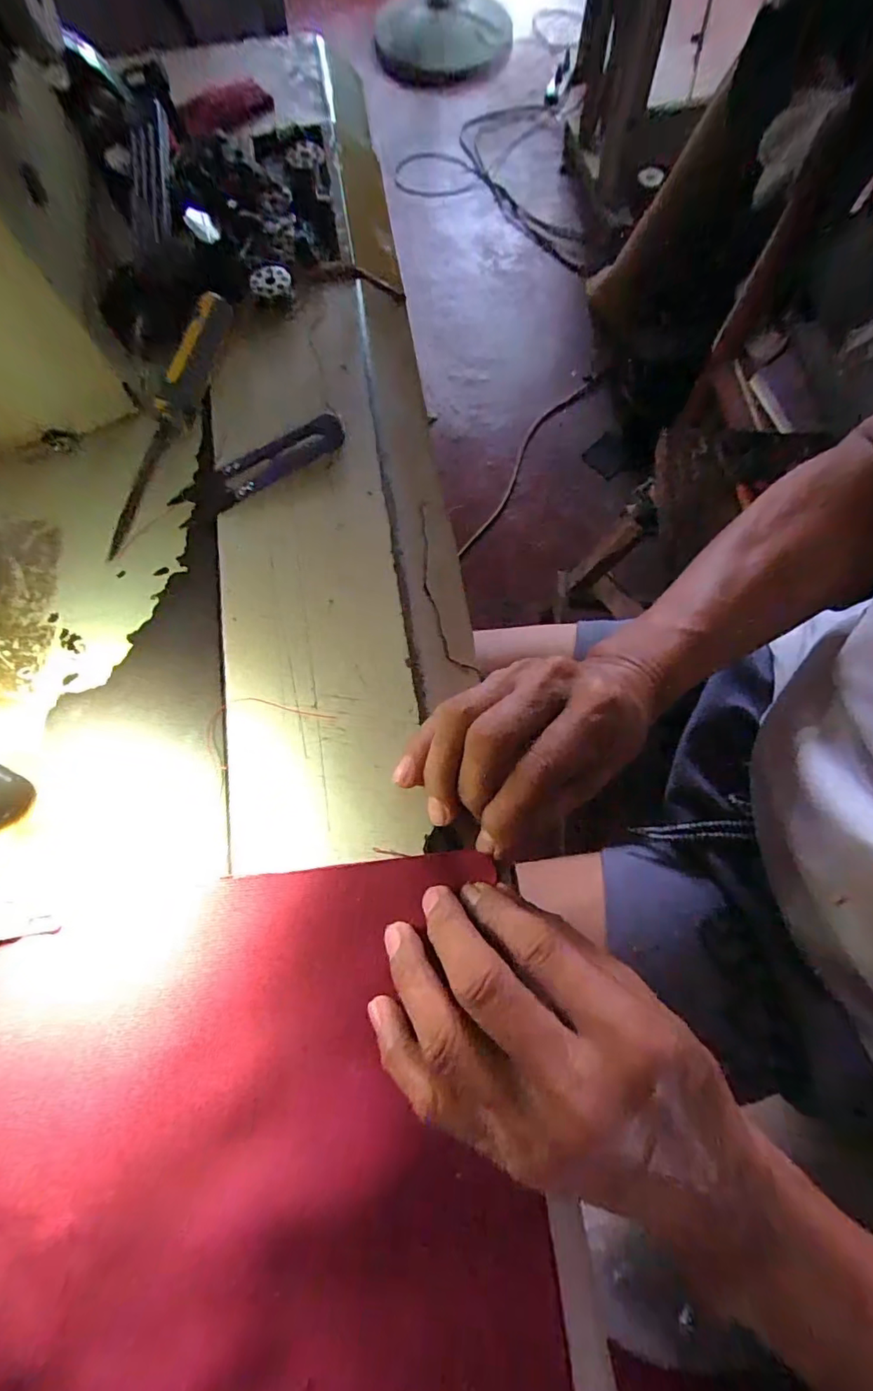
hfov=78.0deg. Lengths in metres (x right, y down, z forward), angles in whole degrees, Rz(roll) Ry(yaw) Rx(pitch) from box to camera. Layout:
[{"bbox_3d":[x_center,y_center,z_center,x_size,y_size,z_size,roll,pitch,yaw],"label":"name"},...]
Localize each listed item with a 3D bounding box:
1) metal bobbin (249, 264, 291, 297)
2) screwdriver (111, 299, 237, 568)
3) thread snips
[{"bbox_3d":[-0.101,-0.252,0.329,0.024,0.008,0.019,-11,74,-3],"label":"metal bobbin"},{"bbox_3d":[-0.148,-0.155,0.301,0.018,0.021,0.163,13,74,4],"label":"screwdriver"},{"bbox_3d":[-0.098,-0.126,0.296,0.099,0.008,0.027,-25,75,-7],"label":"thread snips"}]

